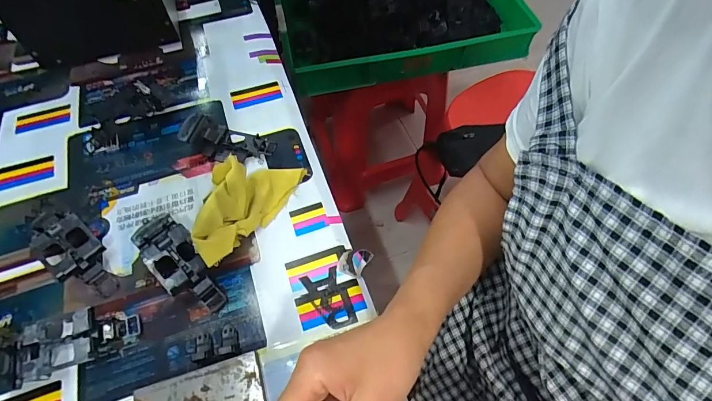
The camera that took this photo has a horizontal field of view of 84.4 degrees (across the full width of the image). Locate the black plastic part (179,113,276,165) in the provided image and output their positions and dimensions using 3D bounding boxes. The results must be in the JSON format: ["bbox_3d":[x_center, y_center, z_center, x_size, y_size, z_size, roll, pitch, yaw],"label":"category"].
[{"bbox_3d":[-0.145,-0.072,0.450,0.104,0.027,0.043,2,59,3],"label":"black plastic part"}]

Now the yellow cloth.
[{"bbox_3d":[-0.113,-0.004,0.393,0.052,0.058,0.138,29,64,18],"label":"yellow cloth"}]

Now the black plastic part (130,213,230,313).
[{"bbox_3d":[-0.167,0.058,0.369,0.043,0.032,0.110,-40,65,-20],"label":"black plastic part"}]

